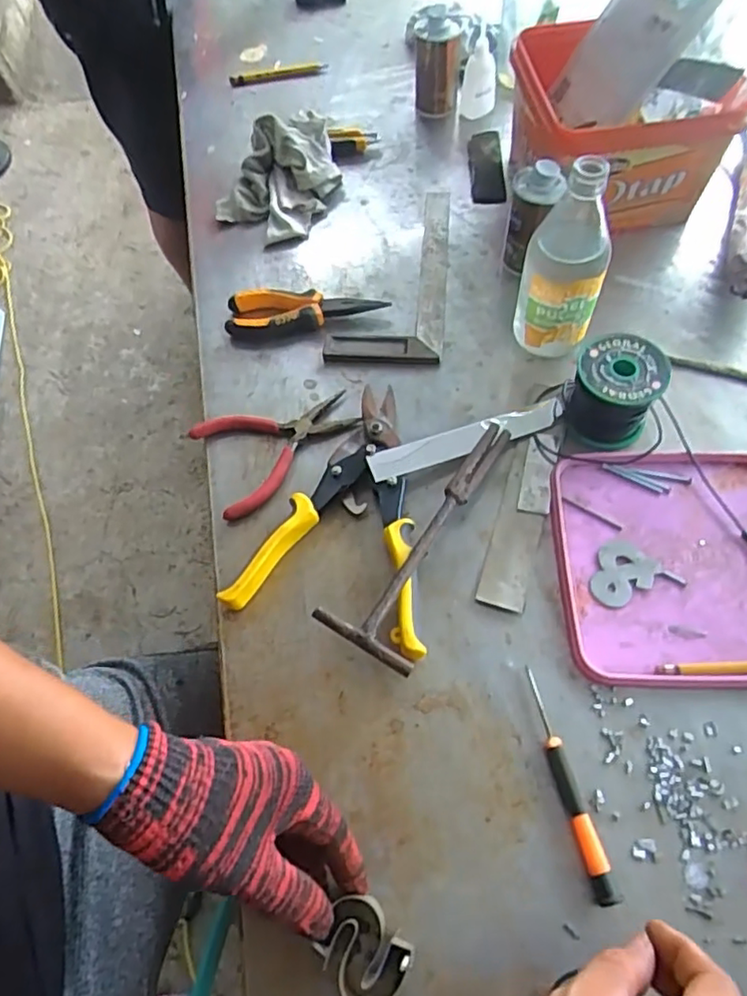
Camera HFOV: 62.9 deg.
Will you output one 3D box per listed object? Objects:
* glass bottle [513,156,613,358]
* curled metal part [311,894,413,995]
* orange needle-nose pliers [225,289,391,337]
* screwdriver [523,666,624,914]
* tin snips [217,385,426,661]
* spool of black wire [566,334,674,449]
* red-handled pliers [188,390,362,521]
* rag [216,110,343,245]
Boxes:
[{"bbox_3d":[0.157,-0.189,0.510,0.061,0.171,0.055,0,62,3],"label":"glass bottle"},{"bbox_3d":[-0.006,0.265,0.356,0.050,0.024,0.043,39,71,20],"label":"curled metal part"},{"bbox_3d":[-0.067,-0.185,0.604,0.155,0.023,0.040,-2,62,2],"label":"orange needle-nose pliers"},{"bbox_3d":[0.125,0.183,0.398,0.012,0.014,0.141,-13,62,-4],"label":"screwdriver"},{"bbox_3d":[-0.007,0.007,0.495,0.150,0.028,0.215,15,64,11],"label":"tin snips"},{"bbox_3d":[0.198,-0.087,0.507,0.067,0.065,0.073,-1,62,3],"label":"spool of black wire"},{"bbox_3d":[-0.082,-0.052,0.539,0.138,0.011,0.099,-27,64,-11],"label":"red-handled pliers"},{"bbox_3d":[-0.104,-0.364,0.687,0.114,0.056,0.158,18,65,12],"label":"rag"}]

